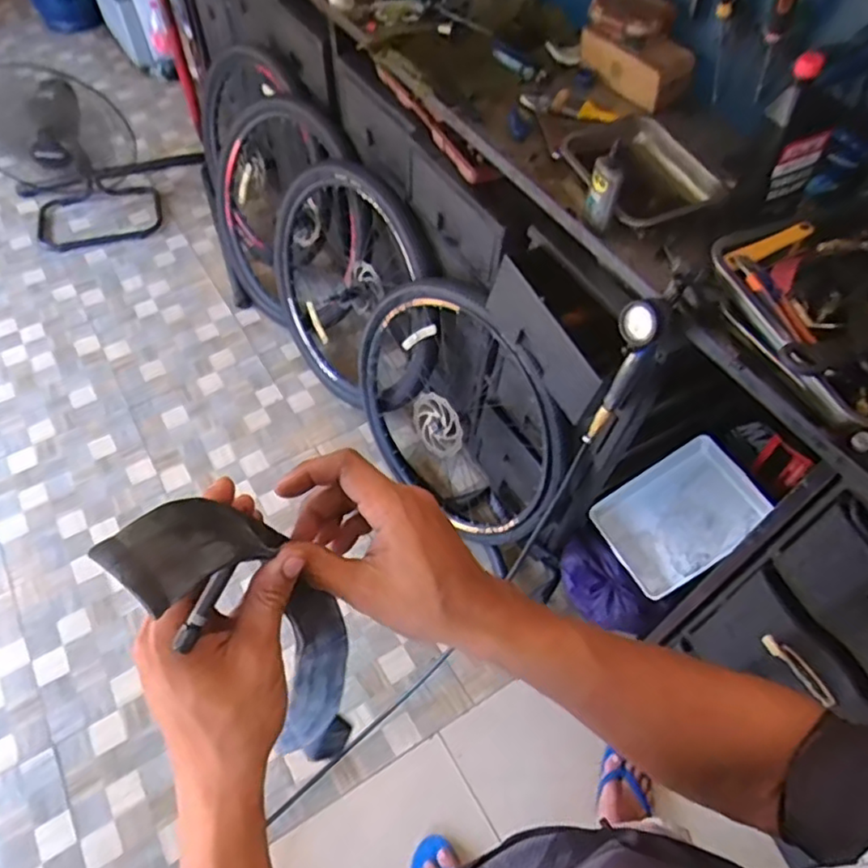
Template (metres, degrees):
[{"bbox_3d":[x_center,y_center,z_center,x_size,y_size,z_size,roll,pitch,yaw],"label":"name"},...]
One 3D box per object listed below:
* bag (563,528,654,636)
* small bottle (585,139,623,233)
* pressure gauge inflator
[{"bbox_3d":[0.378,0.338,1.428,0.121,0.121,0.233,-27,61,-20],"label":"bag"},{"bbox_3d":[0.253,-0.364,0.947,0.046,0.104,0.035,17,57,8],"label":"small bottle"},{"bbox_3d":[0.277,-0.087,0.939,0.064,0.260,0.068,21,57,11],"label":"pressure gauge inflator"}]

